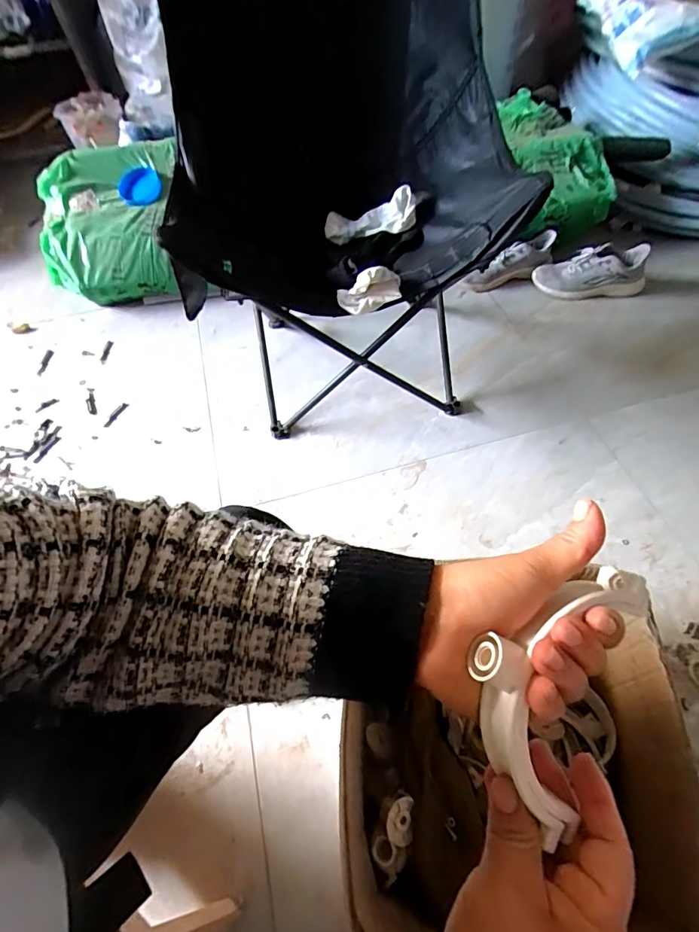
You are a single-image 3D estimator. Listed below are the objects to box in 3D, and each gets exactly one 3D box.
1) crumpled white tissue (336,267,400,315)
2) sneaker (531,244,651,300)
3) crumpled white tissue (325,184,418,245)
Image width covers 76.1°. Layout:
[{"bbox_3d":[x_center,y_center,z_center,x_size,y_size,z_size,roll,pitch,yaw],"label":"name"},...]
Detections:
[{"bbox_3d":[0.033,-0.282,0.712,0.102,0.047,0.047,-16,62,-6],"label":"crumpled white tissue"},{"bbox_3d":[0.651,-0.518,1.213,0.287,0.082,0.125,-2,56,15],"label":"sneaker"},{"bbox_3d":[0.038,-0.466,0.843,0.171,0.051,0.055,-11,56,10],"label":"crumpled white tissue"}]

